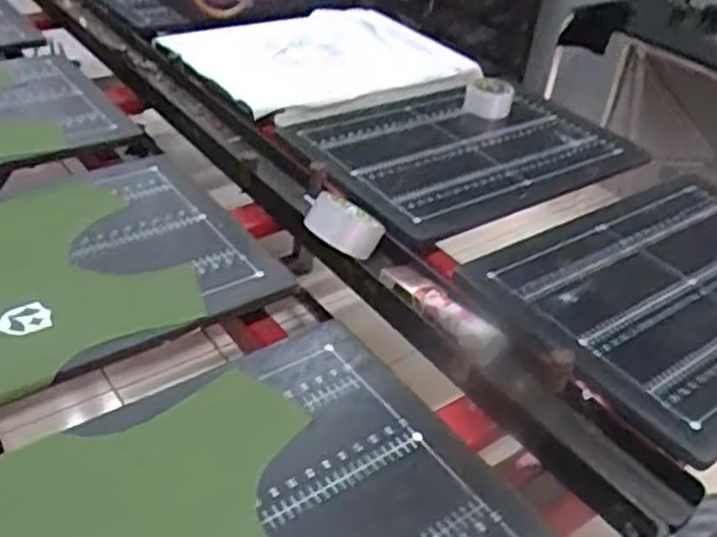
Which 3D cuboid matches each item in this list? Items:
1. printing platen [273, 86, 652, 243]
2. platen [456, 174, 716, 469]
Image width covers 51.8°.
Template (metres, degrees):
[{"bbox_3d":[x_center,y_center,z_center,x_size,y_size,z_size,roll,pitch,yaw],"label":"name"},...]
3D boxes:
[{"bbox_3d":[0.195,-0.221,1.322,0.558,0.034,0.384,-20,44,-30],"label":"printing platen"},{"bbox_3d":[0.459,0.026,1.032,0.573,0.028,0.390,-20,44,-30],"label":"platen"}]

